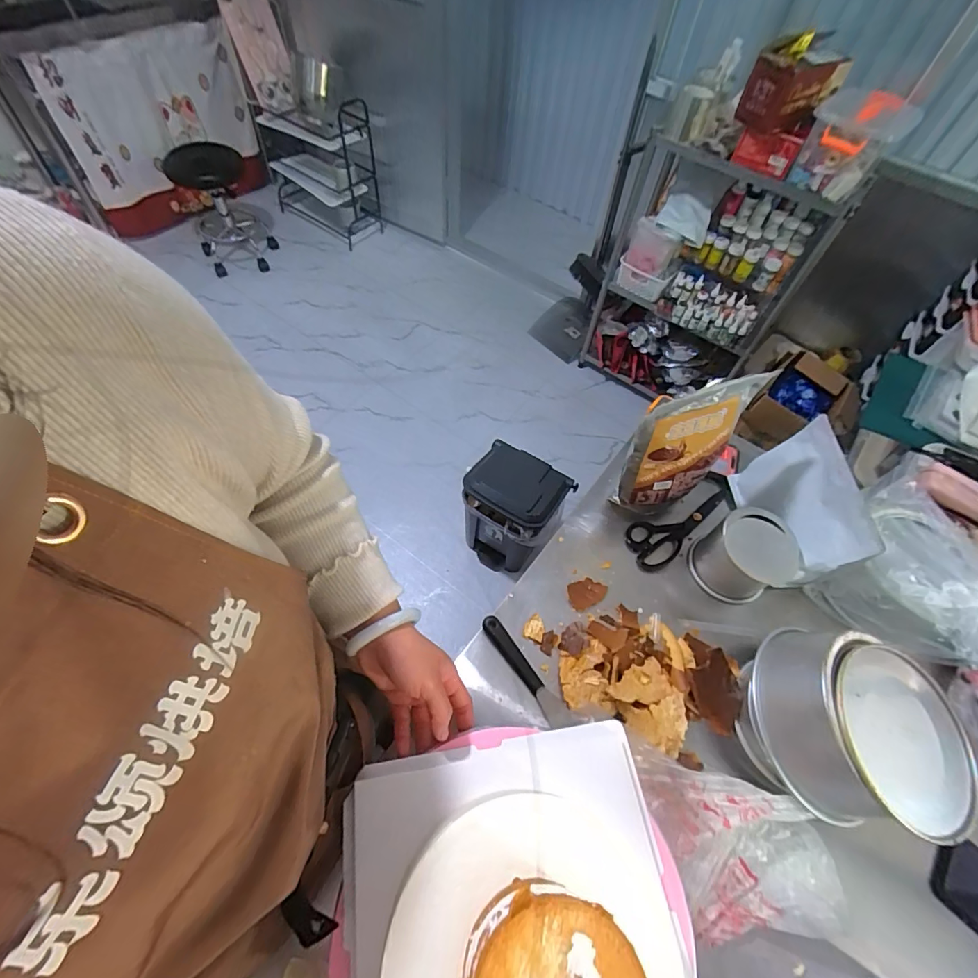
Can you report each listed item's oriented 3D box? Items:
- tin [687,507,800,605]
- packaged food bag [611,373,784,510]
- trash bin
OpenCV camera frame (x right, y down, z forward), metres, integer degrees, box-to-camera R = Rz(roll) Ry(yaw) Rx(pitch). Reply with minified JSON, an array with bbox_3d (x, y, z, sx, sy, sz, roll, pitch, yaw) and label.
[{"bbox_3d":[0.363,0.094,0.650,0.099,0.097,0.110,-28,64,-20],"label":"tin"},{"bbox_3d":[0.275,-0.048,0.657,0.174,0.236,0.072,-23,63,-18],"label":"packaged food bag"},{"bbox_3d":[0.064,0.072,1.381,0.258,0.378,0.254,31,61,14],"label":"trash bin"}]

